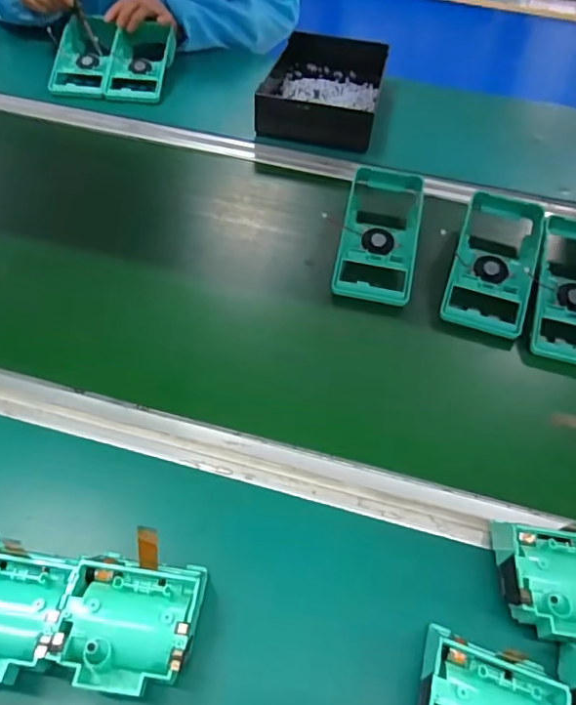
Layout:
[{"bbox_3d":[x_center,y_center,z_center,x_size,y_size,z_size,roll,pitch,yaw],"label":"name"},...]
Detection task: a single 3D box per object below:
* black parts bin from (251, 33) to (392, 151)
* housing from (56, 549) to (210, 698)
[{"bbox_3d":[0.051,-0.402,0.817,0.168,0.051,0.270,11,51,5],"label":"black parts bin"},{"bbox_3d":[-0.092,0.160,0.328,0.072,0.032,0.071,4,51,-1],"label":"housing"}]

